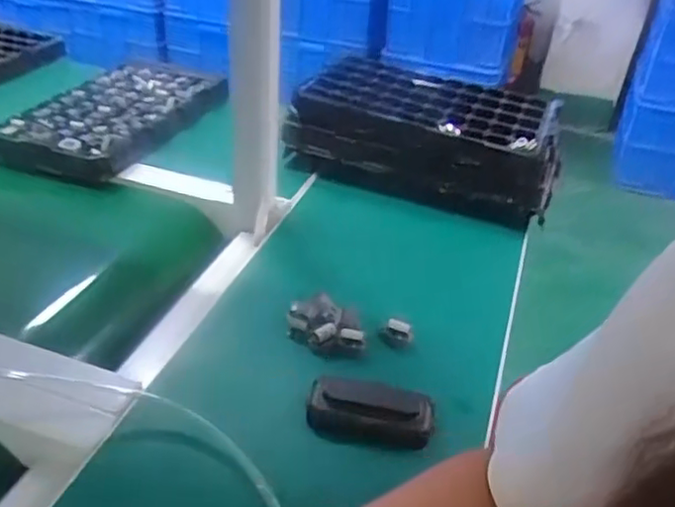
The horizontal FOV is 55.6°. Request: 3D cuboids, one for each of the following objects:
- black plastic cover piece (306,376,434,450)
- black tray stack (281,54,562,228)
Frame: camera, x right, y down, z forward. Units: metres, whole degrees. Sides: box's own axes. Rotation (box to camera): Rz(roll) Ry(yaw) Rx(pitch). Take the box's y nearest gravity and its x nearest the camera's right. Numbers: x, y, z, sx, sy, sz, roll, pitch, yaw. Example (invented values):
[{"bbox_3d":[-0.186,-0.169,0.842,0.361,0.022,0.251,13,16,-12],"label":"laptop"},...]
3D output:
[{"bbox_3d":[0.027,0.133,0.543,0.104,0.029,0.050,11,37,8],"label":"black plastic cover piece"},{"bbox_3d":[0.124,-0.169,0.898,0.352,0.102,0.209,16,38,15],"label":"black tray stack"}]

